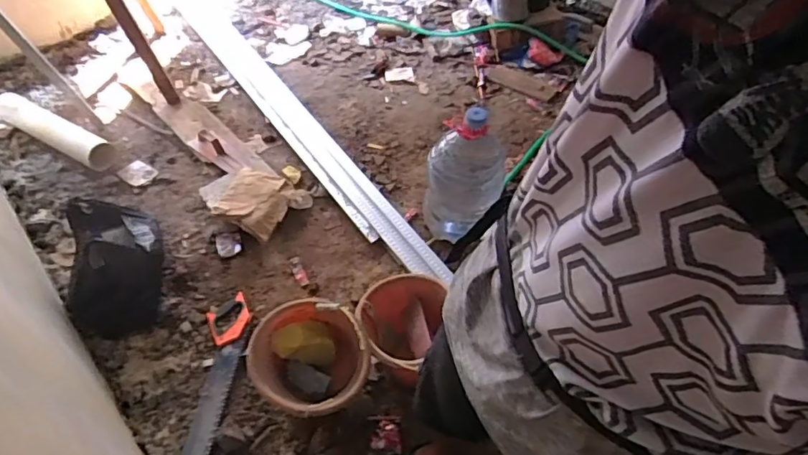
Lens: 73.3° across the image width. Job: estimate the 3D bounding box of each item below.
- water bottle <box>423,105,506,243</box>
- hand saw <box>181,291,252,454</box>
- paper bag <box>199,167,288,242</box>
[{"bbox_3d":[0.170,-0.141,1.623,0.221,0.422,0.204,-4,50,1],"label":"water bottle"},{"bbox_3d":[-0.510,0.430,1.466,0.126,0.033,0.568,-3,50,3],"label":"hand saw"},{"bbox_3d":[-0.540,-0.102,1.879,0.298,0.092,0.248,19,54,20],"label":"paper bag"}]

